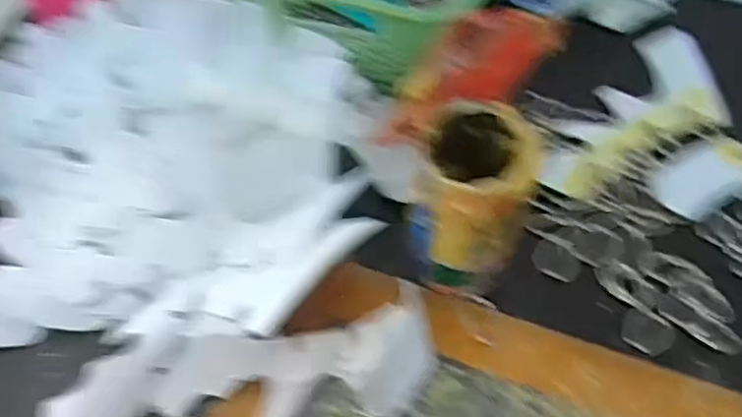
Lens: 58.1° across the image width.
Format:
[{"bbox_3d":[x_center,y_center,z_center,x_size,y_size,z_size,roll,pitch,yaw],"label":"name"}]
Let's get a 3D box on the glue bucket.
[{"bbox_3d":[0.061,-0.004,0.405,0.065,0.125,0.066,0,55,0],"label":"glue bucket"}]

